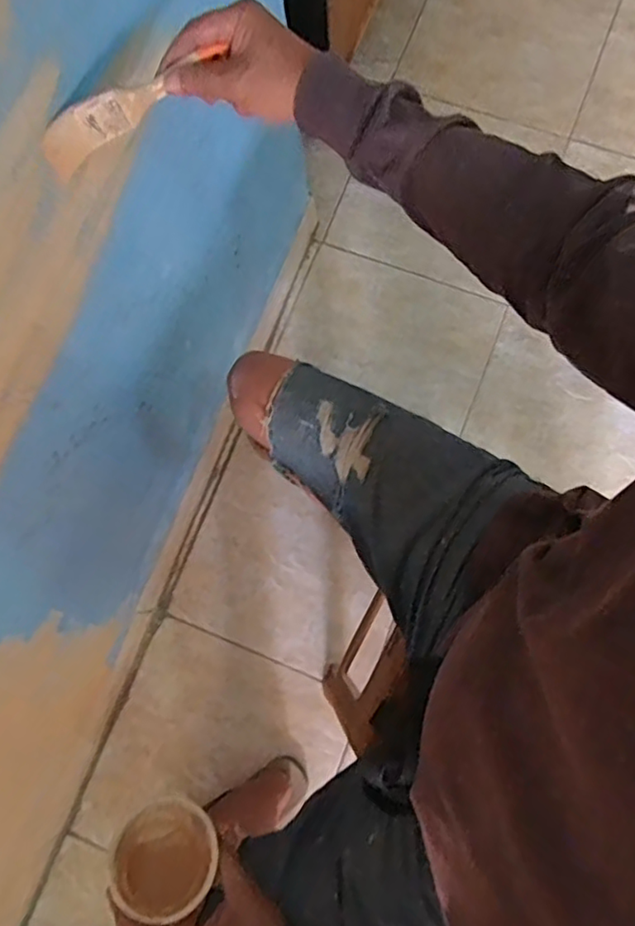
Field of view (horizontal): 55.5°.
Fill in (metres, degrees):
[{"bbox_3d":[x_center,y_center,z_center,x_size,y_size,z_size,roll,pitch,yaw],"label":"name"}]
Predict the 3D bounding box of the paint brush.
[{"bbox_3d":[-0.151,-0.286,0.483,0.155,0.039,0.018,-32,80,2],"label":"paint brush"}]

